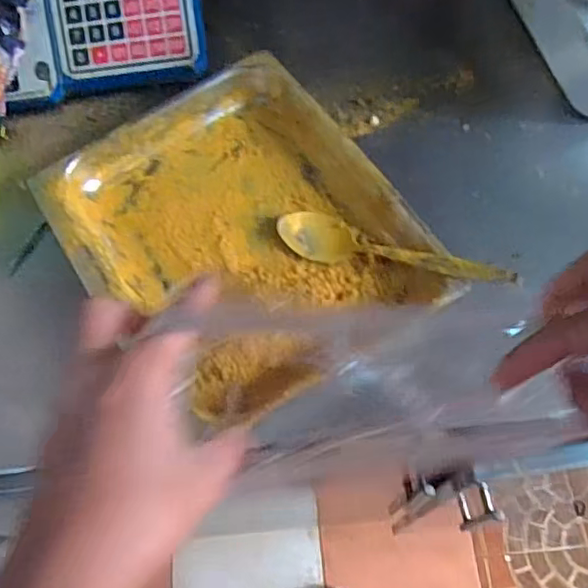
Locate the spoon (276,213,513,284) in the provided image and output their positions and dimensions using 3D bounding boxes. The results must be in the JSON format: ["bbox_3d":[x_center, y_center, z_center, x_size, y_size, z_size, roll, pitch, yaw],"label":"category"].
[{"bbox_3d":[0.074,-0.033,0.461,0.186,0.019,0.036,14,66,25],"label":"spoon"}]

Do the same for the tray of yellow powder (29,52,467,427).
[{"bbox_3d":[-0.045,-0.049,0.480,0.235,0.041,0.283,-33,69,-12],"label":"tray of yellow powder"}]

